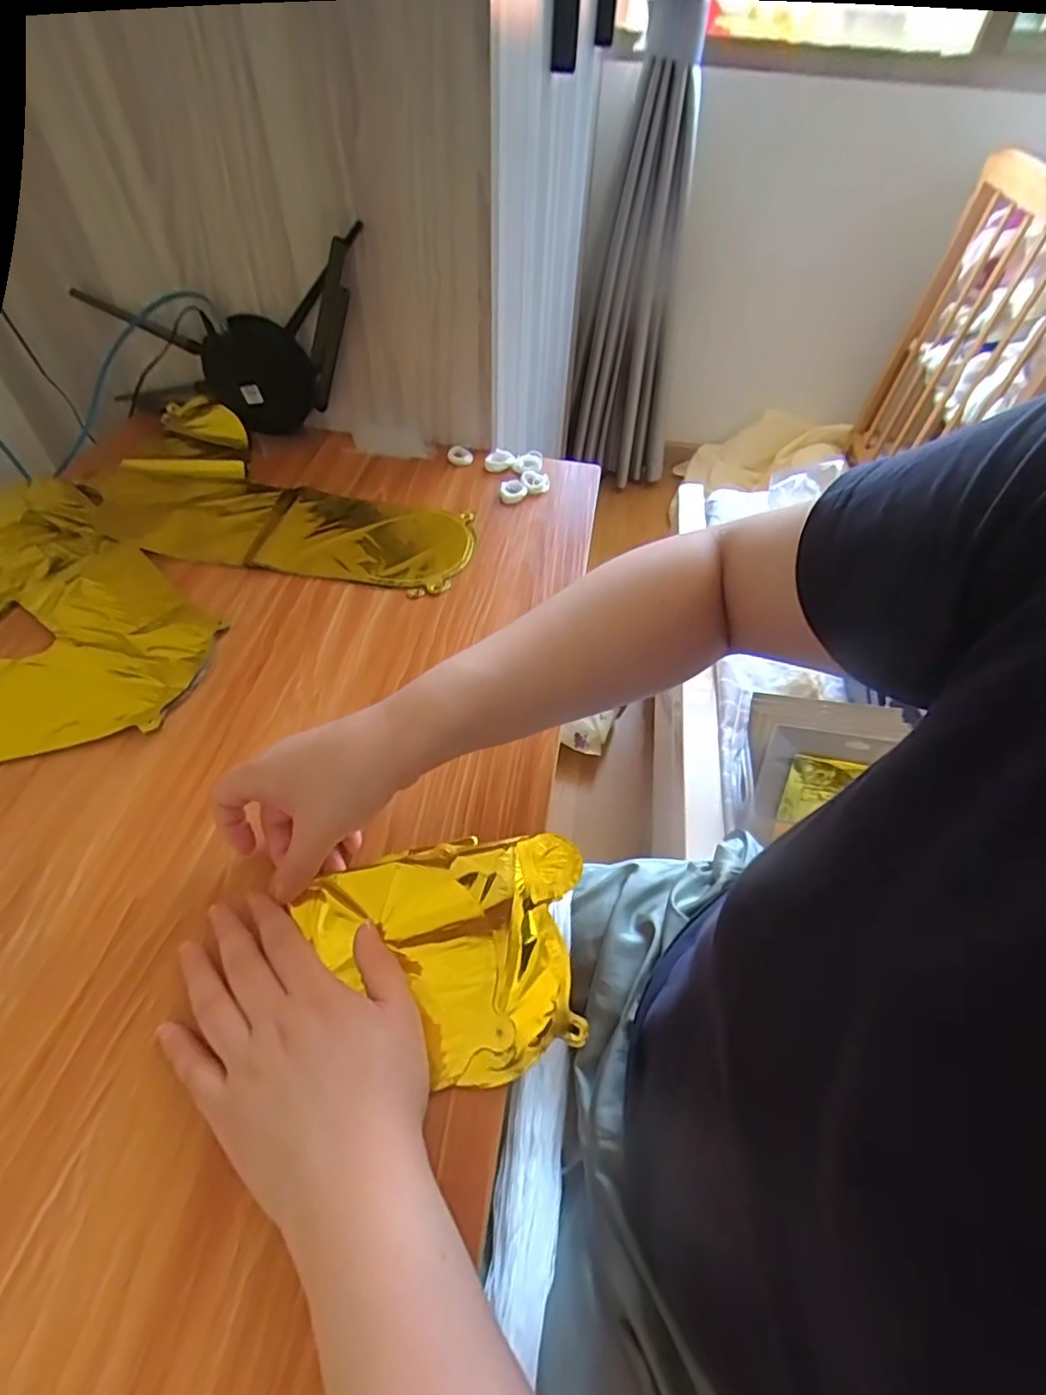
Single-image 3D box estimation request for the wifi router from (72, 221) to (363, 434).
[{"bbox_3d":[-0.315,-0.382,0.644,0.296,0.190,0.037,7,50,1],"label":"wifi router"}]

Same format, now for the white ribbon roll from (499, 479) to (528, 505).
[{"bbox_3d":[-0.010,-0.217,0.647,0.028,0.015,0.024,3,50,-2],"label":"white ribbon roll"}]

